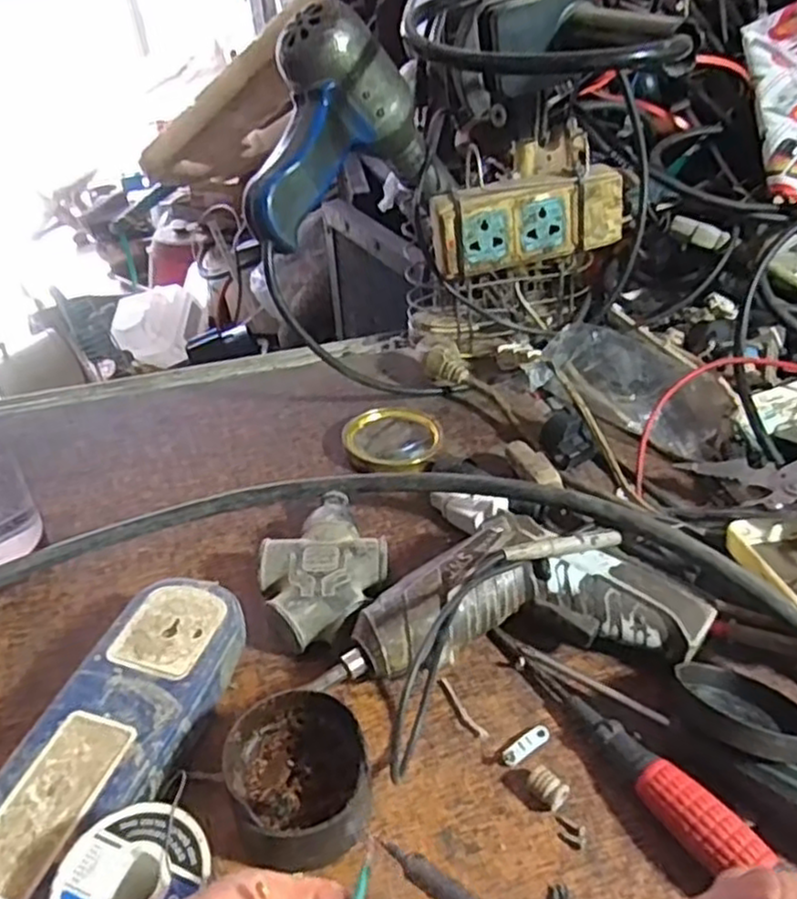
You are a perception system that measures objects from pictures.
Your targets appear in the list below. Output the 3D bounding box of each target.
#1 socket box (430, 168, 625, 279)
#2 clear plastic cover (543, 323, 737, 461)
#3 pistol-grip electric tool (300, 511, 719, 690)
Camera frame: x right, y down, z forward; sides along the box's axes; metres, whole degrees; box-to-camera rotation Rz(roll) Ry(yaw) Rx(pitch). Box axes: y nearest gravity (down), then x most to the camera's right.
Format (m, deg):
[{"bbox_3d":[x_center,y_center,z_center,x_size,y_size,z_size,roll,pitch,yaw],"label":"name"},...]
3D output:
[{"bbox_3d":[0.090,-0.165,0.515,0.135,0.056,0.036,-9,39,-5],"label":"socket box"},{"bbox_3d":[0.174,-0.046,0.523,0.139,0.058,0.034,36,14,28],"label":"clear plastic cover"},{"bbox_3d":[0.055,0.073,0.361,0.184,0.044,0.077,-5,39,-1],"label":"pistol-grip electric tool"}]

